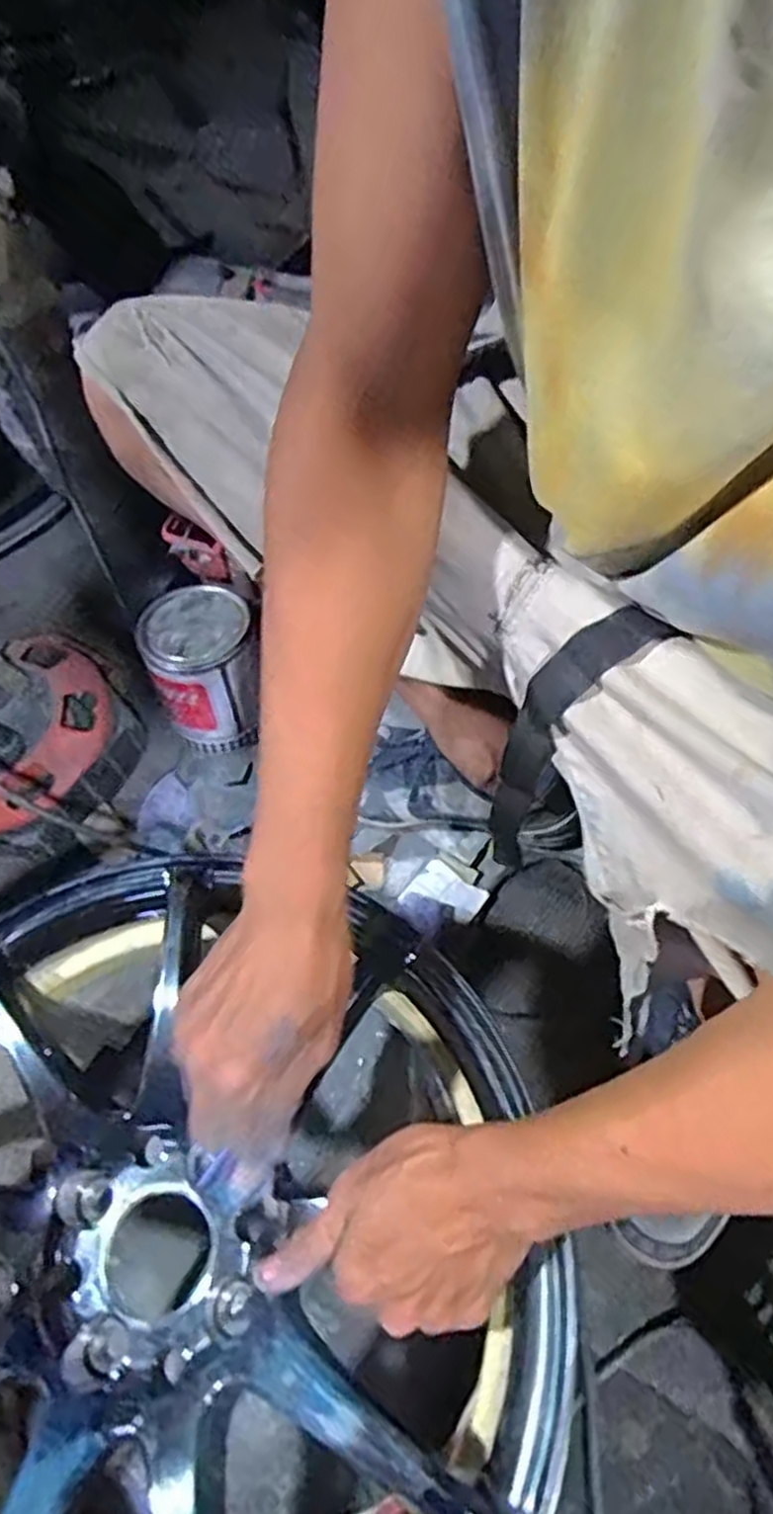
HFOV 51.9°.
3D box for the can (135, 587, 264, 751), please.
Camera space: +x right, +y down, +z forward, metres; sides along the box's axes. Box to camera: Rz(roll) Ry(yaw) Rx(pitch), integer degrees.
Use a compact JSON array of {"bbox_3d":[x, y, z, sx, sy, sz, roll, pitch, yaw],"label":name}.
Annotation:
[{"bbox_3d":[-0.171,-0.085,0.771,0.105,0.118,0.108,-3,60,5],"label":"can"}]

